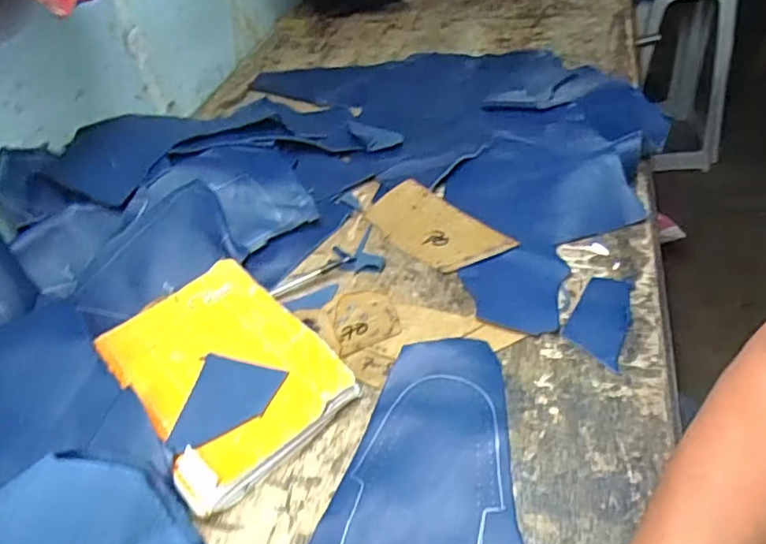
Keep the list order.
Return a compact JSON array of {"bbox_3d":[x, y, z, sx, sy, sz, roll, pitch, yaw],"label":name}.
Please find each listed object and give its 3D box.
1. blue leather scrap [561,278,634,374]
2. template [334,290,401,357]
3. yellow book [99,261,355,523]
[{"bbox_3d":[0.182,0.037,0.489,0.046,0.005,0.095,15,47,23],"label":"blue leather scrap"},{"bbox_3d":[-0.018,0.039,0.517,0.055,0.004,0.065,-16,43,-9],"label":"template"},{"bbox_3d":[-0.135,0.072,0.478,0.139,0.027,0.227,-32,48,-24],"label":"yellow book"}]

